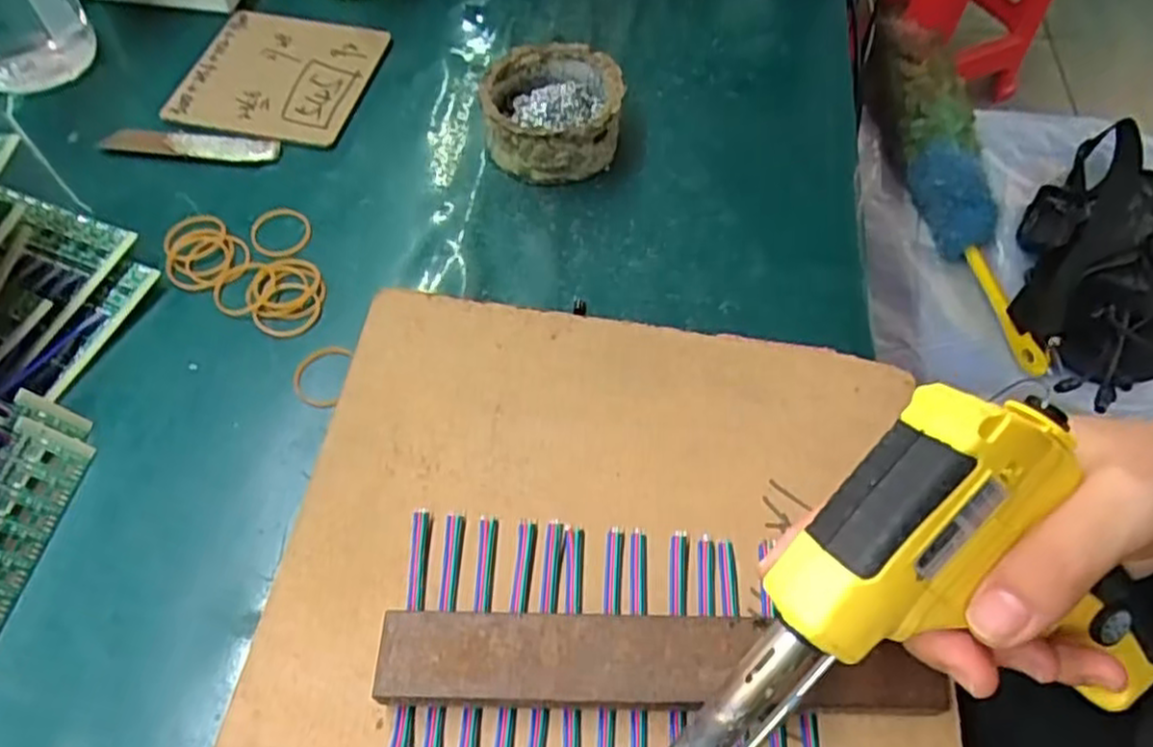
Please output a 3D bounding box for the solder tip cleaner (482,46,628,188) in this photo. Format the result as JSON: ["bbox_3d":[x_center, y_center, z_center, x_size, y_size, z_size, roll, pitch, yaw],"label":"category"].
[{"bbox_3d":[-0.015,-0.155,0.429,0.078,0.042,0.088,-12,60,-9],"label":"solder tip cleaner"}]

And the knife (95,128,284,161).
[{"bbox_3d":[-0.231,-0.137,0.437,0.104,0.004,0.020,6,59,1],"label":"knife"}]

